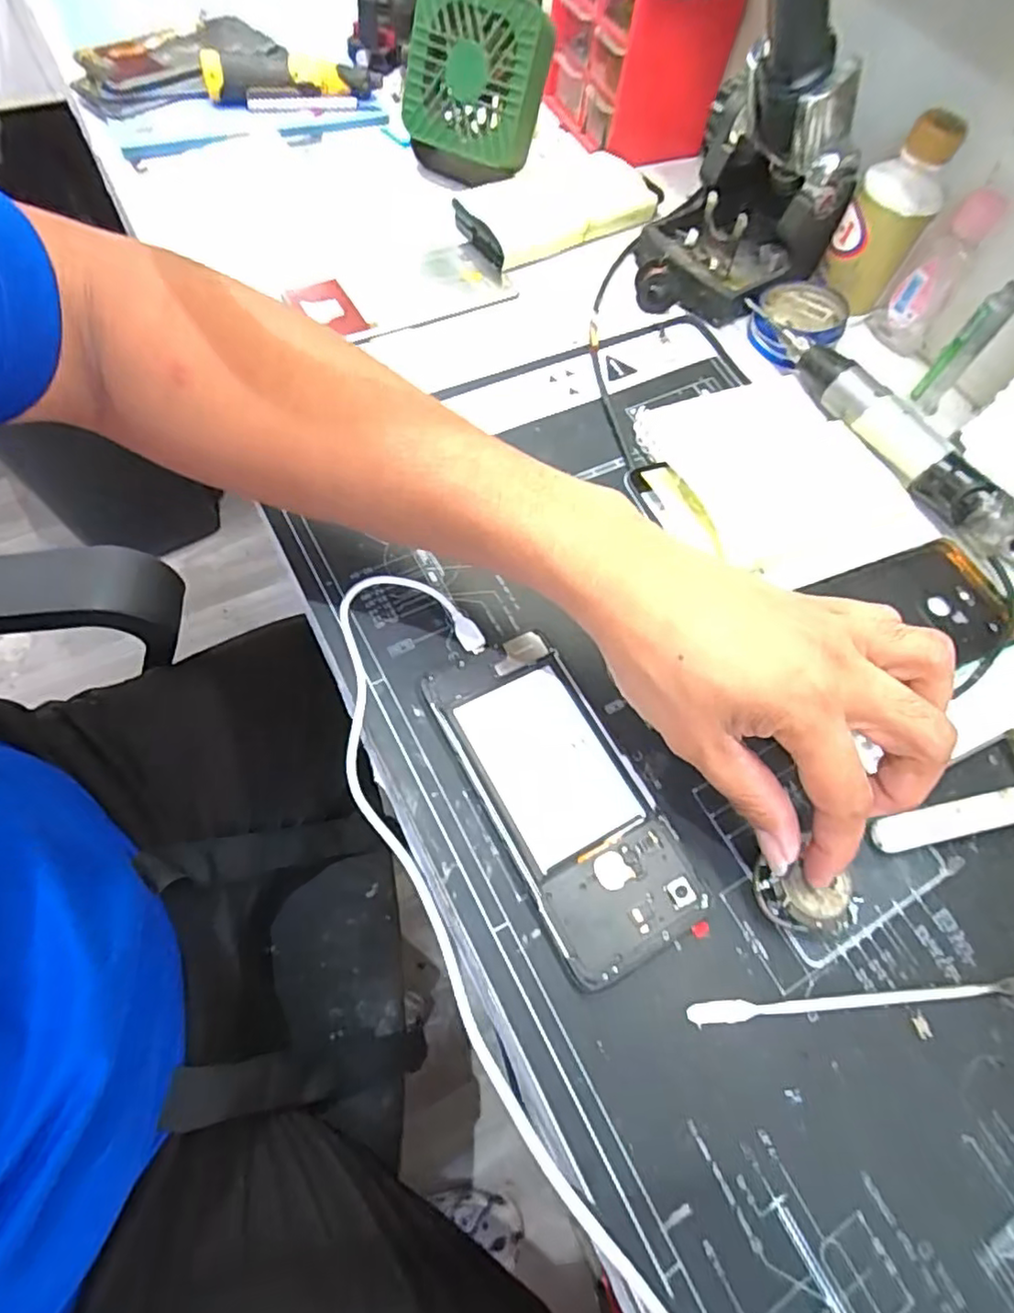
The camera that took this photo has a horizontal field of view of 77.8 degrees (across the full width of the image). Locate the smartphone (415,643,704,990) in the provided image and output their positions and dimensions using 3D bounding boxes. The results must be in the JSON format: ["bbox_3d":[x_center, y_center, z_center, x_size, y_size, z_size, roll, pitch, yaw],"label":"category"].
[{"bbox_3d":[0.025,0.063,0.296,0.070,0.008,0.156,-26,69,-14],"label":"smartphone"}]

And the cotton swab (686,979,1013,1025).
[{"bbox_3d":[0.154,0.146,0.268,0.156,0.004,0.008,-2,64,-6],"label":"cotton swab"}]

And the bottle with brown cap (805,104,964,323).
[{"bbox_3d":[0.251,-0.293,0.418,0.039,0.106,0.050,-20,68,-14],"label":"bottle with brown cap"}]

